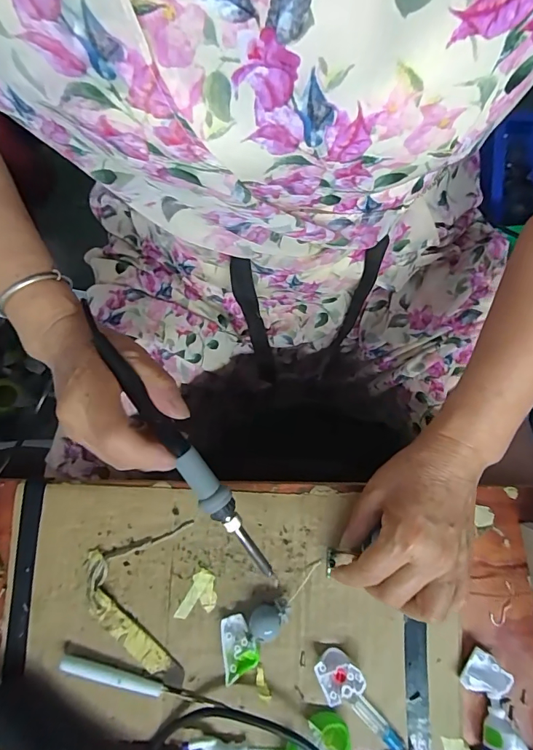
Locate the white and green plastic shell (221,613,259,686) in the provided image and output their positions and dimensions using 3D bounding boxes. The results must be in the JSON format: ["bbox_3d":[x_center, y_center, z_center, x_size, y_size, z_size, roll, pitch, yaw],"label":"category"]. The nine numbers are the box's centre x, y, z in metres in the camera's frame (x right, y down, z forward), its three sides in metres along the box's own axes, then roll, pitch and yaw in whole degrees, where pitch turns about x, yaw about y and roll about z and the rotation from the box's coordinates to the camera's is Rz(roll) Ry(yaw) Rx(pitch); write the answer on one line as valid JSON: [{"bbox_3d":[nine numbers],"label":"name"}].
[{"bbox_3d":[-0.021,0.209,0.325,0.027,0.018,0.042,-12,85,0],"label":"white and green plastic shell"}]

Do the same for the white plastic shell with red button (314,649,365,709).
[{"bbox_3d":[0.055,0.228,0.320,0.031,0.019,0.030,-25,85,-1],"label":"white plastic shell with red button"}]

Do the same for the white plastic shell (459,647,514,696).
[{"bbox_3d":[0.167,0.230,0.321,0.031,0.016,0.029,35,87,4],"label":"white plastic shell"}]

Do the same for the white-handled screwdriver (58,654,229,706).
[{"bbox_3d":[-0.097,0.238,0.321,0.125,0.017,0.009,19,86,3],"label":"white-handled screwdriver"}]

